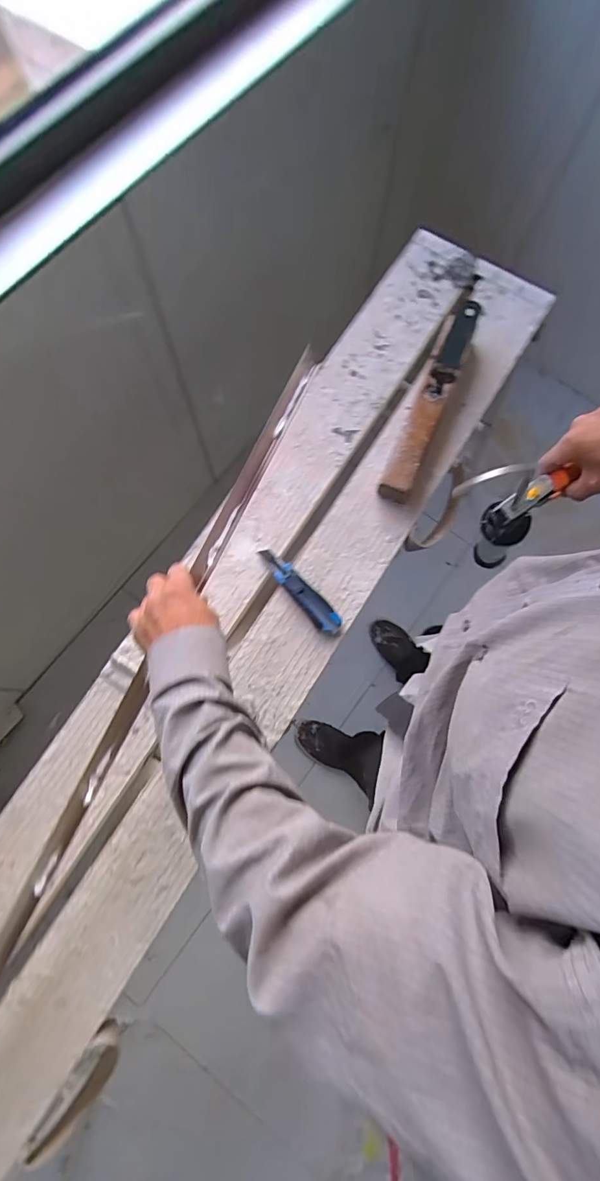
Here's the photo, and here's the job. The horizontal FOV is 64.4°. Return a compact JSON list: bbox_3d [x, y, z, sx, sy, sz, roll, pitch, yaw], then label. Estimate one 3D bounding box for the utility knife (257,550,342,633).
[{"bbox_3d":[0.000,-0.004,0.700,0.035,0.024,0.159,-39,79,-9],"label":"utility knife"}]

